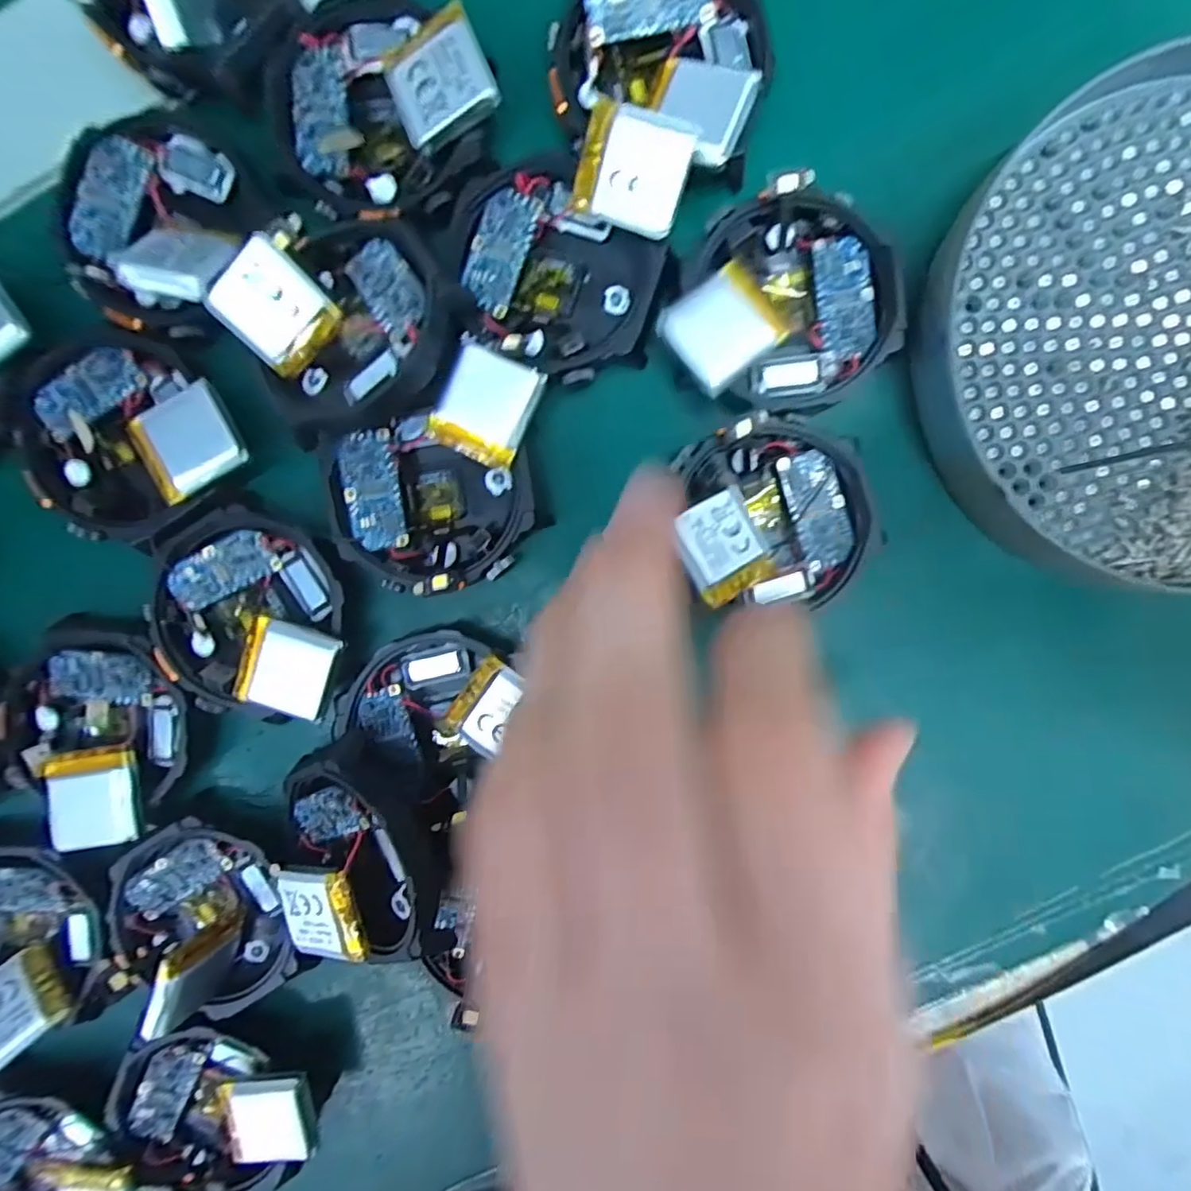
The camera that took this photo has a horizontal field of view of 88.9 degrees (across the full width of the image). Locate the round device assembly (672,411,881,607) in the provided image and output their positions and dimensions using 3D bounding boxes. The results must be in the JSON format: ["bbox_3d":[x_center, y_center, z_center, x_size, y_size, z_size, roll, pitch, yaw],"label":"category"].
[{"bbox_3d":[0.043,-0.020,0.144,0.044,0.010,0.043,0,89,-8],"label":"round device assembly"}]

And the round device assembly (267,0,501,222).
[{"bbox_3d":[-0.050,-0.113,0.138,0.049,0.008,0.050,0,93,2],"label":"round device assembly"}]

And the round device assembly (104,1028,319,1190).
[{"bbox_3d":[-0.101,0.137,0.161,0.051,0.015,0.044,18,93,1],"label":"round device assembly"}]

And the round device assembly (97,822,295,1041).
[{"bbox_3d":[-0.100,0.083,0.152,0.050,0.022,0.045,33,93,0],"label":"round device assembly"}]

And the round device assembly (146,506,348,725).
[{"bbox_3d":[-0.084,0.006,0.145,0.047,0.010,0.049,0,93,2],"label":"round device assembly"}]

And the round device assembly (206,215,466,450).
[{"bbox_3d":[-0.057,-0.063,0.135,0.049,0.010,0.047,0,93,2],"label":"round device assembly"}]

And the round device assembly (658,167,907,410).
[{"bbox_3d":[0.042,-0.068,0.141,0.054,0.016,0.047,-18,92,3],"label":"round device assembly"}]

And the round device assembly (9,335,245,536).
[{"bbox_3d":[-0.113,-0.038,0.147,0.050,0.015,0.046,0,93,2],"label":"round device assembly"}]

